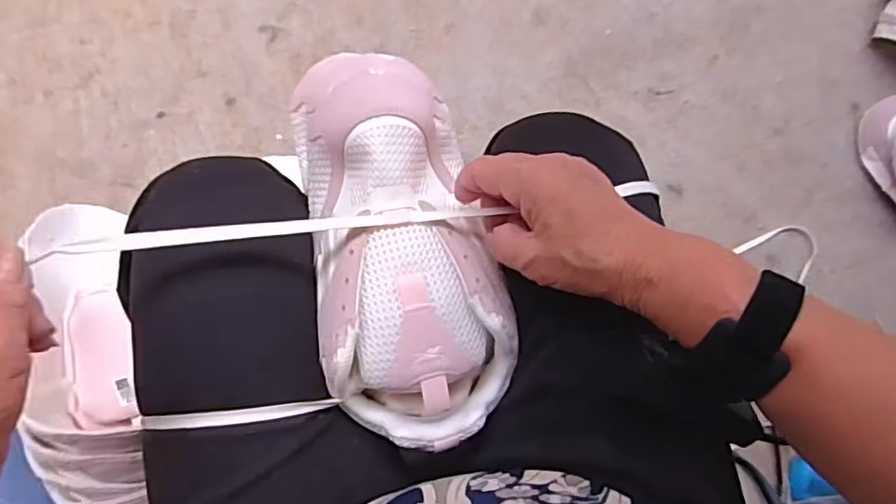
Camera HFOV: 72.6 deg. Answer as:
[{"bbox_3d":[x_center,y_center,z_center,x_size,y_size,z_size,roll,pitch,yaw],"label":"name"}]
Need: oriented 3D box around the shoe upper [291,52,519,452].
[{"bbox_3d":[-0.031,-0.003,0.377,0.111,0.060,0.236,-13,87,-1],"label":"shoe upper"}]

